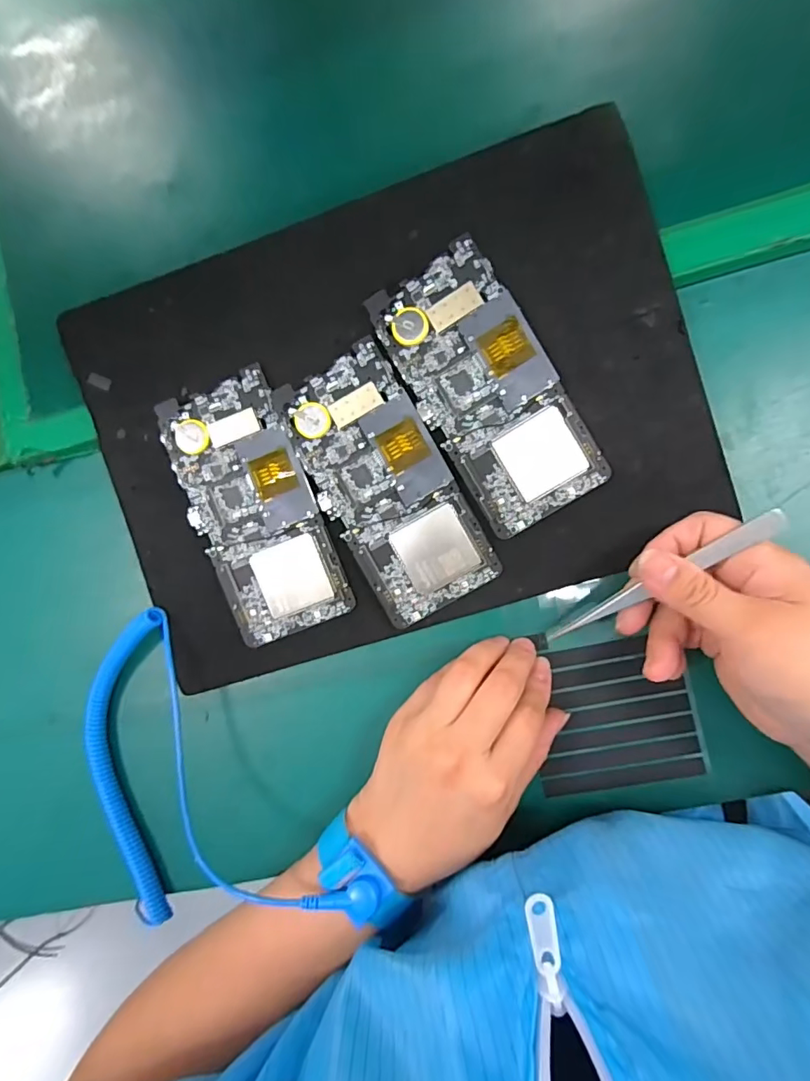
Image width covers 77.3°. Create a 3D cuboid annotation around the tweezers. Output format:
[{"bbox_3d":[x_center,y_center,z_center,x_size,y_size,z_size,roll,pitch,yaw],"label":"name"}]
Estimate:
[{"bbox_3d":[0.129,0.021,0.259,0.124,0.004,0.010,-33,87,23],"label":"tweezers"}]

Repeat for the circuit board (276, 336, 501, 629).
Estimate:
[{"bbox_3d":[-0.011,-0.031,0.291,0.071,0.009,0.152,-29,83,5],"label":"circuit board"}]

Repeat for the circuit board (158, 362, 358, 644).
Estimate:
[{"bbox_3d":[-0.089,-0.018,0.301,0.074,0.011,0.150,-21,84,6],"label":"circuit board"}]

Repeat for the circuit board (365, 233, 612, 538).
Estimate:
[{"bbox_3d":[0.047,-0.083,0.283,0.072,0.011,0.150,-30,83,5],"label":"circuit board"}]

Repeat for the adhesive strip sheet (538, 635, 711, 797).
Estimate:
[{"bbox_3d":[0.123,0.103,0.299,0.089,0.006,0.082,-12,86,8],"label":"adhesive strip sheet"}]

